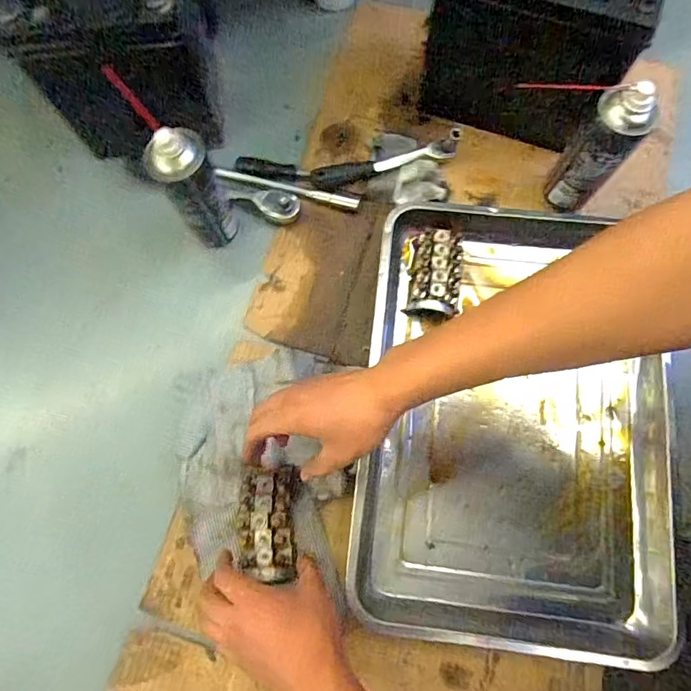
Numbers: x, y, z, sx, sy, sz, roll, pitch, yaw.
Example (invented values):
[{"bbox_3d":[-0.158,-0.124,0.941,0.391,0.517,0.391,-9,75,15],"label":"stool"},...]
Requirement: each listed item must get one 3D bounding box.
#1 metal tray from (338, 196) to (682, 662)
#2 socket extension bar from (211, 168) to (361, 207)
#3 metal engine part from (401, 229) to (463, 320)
[{"bbox_3d":[0.199,0.072,0.552,0.353,0.042,0.494,6,75,2],"label":"metal tray"},{"bbox_3d":[-0.081,-0.219,0.645,0.205,0.012,0.013,16,76,5],"label":"socket extension bar"},{"bbox_3d":[0.115,-0.091,0.598,0.060,0.047,0.107,8,75,3],"label":"metal engine part"}]

